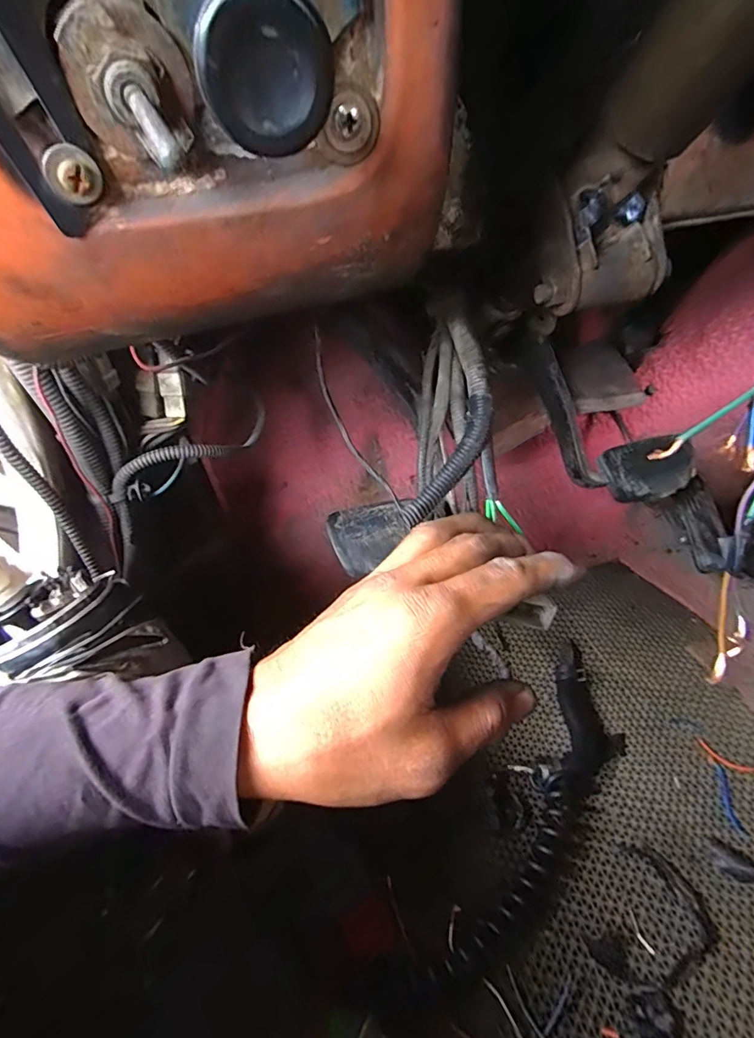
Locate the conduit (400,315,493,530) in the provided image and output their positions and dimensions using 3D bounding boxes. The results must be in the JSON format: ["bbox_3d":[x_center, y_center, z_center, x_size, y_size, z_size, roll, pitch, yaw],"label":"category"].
[{"bbox_3d":[0.049,-0.060,0.284,0.039,0.010,0.140,11,78,19],"label":"conduit"}]

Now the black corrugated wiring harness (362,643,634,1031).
[{"bbox_3d":[0.118,0.224,0.351,0.075,0.028,0.303,27,51,32],"label":"black corrugated wiring harness"}]

